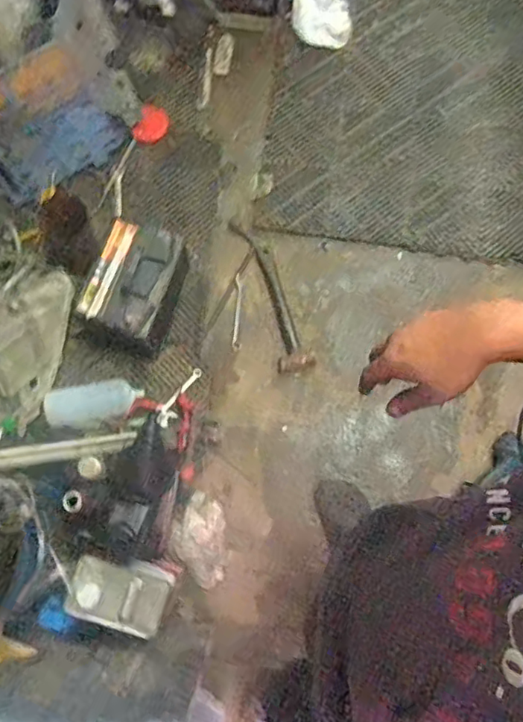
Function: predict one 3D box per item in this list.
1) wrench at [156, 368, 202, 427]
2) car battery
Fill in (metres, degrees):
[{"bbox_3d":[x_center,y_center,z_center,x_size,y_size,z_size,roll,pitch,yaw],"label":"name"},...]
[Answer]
[{"bbox_3d":[-0.207,0.085,1.410,0.053,0.013,0.167,29,73,-4],"label":"wrench"},{"bbox_3d":[-0.294,-0.175,1.366,0.167,0.231,0.258,22,77,3],"label":"car battery"}]

